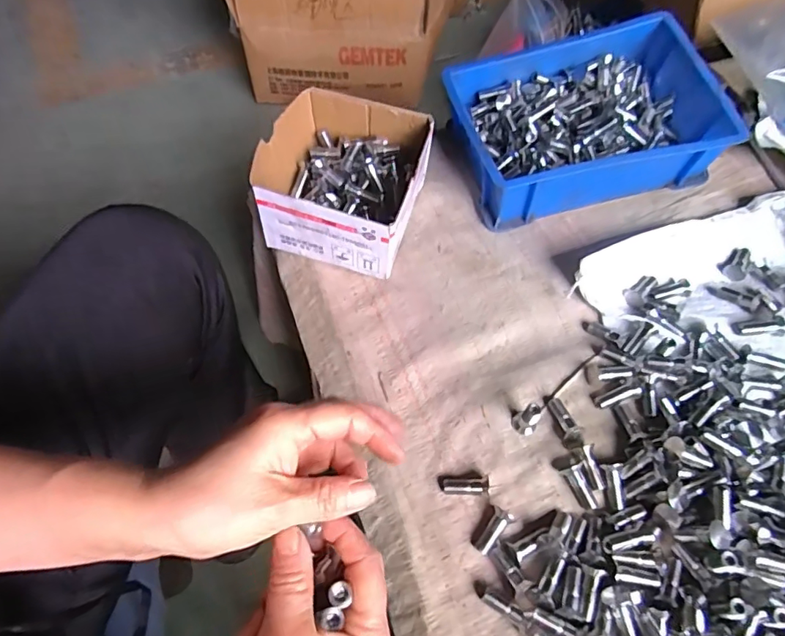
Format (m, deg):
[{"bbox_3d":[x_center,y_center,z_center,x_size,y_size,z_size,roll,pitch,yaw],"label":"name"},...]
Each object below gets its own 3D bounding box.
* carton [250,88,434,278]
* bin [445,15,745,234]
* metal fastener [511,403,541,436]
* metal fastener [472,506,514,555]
[{"bbox_3d":[-0.047,-0.131,0.502,0.144,0.076,0.147,14,60,6],"label":"carton"},{"bbox_3d":[0.197,-0.198,0.546,0.248,0.102,0.169,-10,61,-9],"label":"bin"},{"bbox_3d":[0.108,0.081,0.421,0.019,0.033,0.015,34,65,17],"label":"metal fastener"},{"bbox_3d":[0.074,0.158,0.387,0.015,0.012,0.034,35,65,17],"label":"metal fastener"}]

